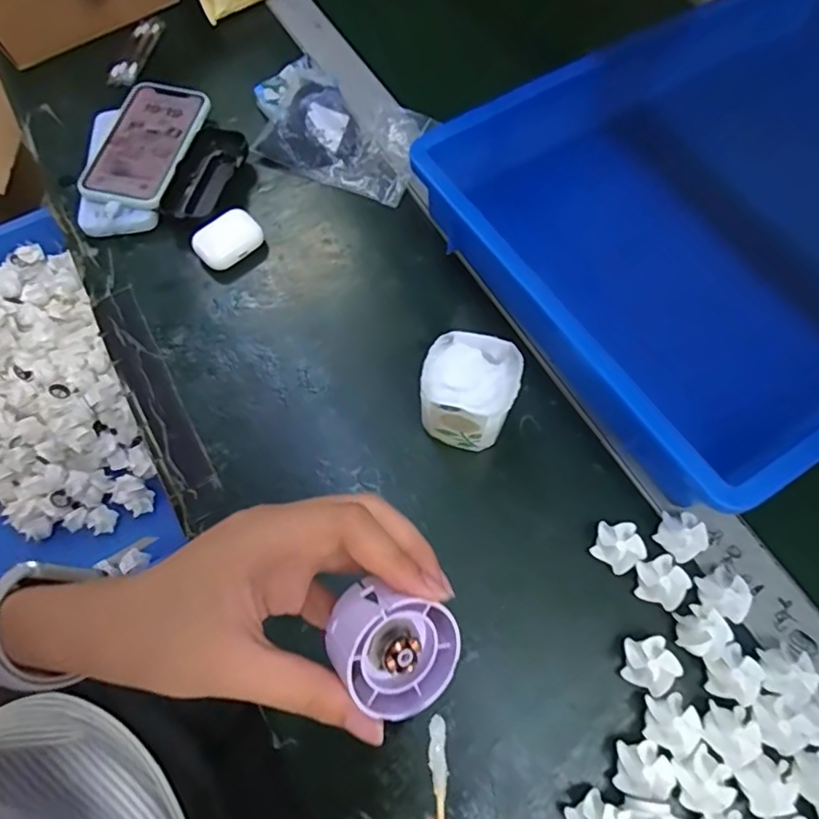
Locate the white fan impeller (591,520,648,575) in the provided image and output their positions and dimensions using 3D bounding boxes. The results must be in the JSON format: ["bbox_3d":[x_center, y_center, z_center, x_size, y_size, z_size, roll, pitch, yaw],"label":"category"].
[{"bbox_3d":[0.145,0.095,0.380,0.032,0.015,0.033,-1,66,2],"label":"white fan impeller"}]

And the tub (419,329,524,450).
[{"bbox_3d":[0.044,-0.011,0.405,0.064,0.066,0.066,14,67,8],"label":"tub"}]

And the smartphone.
[{"bbox_3d":[-0.255,-0.261,0.529,0.081,0.010,0.150,15,66,0],"label":"smartphone"}]

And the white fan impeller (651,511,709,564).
[{"bbox_3d":[0.189,0.088,0.380,0.030,0.014,0.032,-1,66,2],"label":"white fan impeller"}]

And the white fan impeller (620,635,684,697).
[{"bbox_3d":[0.155,0.164,0.349,0.034,0.016,0.033,-1,66,2],"label":"white fan impeller"}]

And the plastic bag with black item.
[{"bbox_3d":[-0.063,-0.273,0.545,0.152,0.027,0.108,19,68,10],"label":"plastic bag with black item"}]

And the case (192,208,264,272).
[{"bbox_3d":[-0.163,-0.153,0.493,0.059,0.023,0.037,-38,70,-14],"label":"case"}]

